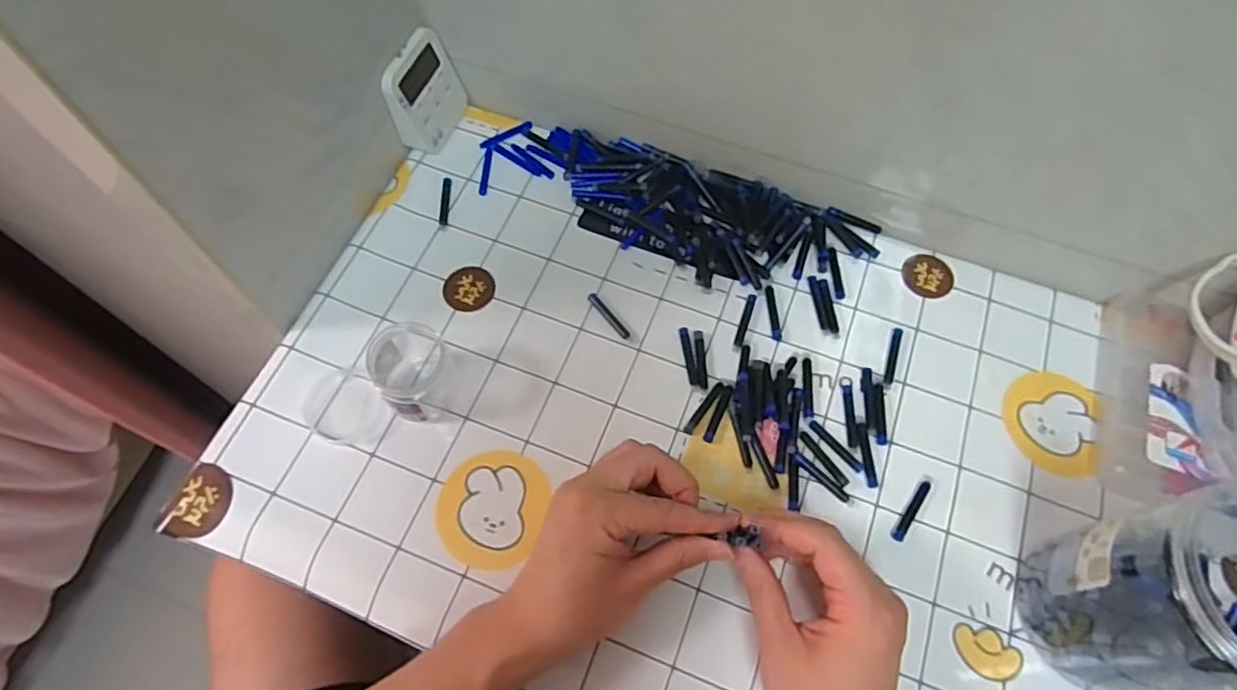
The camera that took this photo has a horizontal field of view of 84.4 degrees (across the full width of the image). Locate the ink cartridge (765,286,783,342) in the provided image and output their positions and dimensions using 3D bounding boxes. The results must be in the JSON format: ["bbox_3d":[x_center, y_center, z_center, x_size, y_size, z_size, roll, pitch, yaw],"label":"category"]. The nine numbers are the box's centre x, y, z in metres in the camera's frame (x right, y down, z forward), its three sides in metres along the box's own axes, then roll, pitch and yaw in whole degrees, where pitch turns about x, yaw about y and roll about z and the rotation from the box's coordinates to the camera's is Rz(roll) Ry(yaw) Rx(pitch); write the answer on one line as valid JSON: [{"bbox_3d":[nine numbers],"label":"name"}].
[{"bbox_3d":[0.121,-0.026,0.529,0.007,0.004,0.047,-2,65,-3],"label":"ink cartridge"}]

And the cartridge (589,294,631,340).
[{"bbox_3d":[-0.007,-0.023,0.527,0.008,0.004,0.048,-34,70,-16],"label":"cartridge"}]

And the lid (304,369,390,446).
[{"bbox_3d":[-0.195,0.045,0.486,0.059,0.006,0.050,38,69,15],"label":"lid"}]

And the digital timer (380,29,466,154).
[{"bbox_3d":[-0.165,-0.212,0.575,0.019,0.081,0.078,15,66,24],"label":"digital timer"}]

